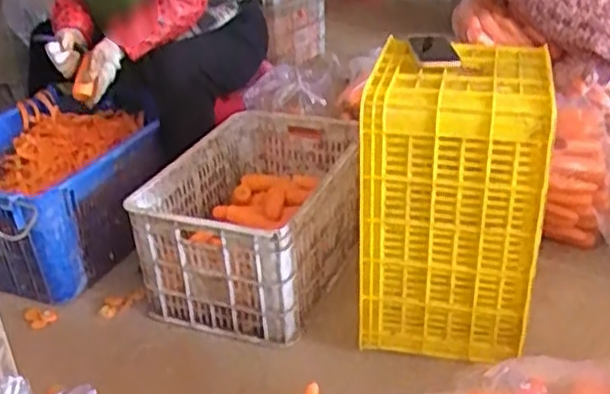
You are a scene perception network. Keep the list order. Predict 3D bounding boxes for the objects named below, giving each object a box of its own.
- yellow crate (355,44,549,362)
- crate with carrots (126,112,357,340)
[{"bbox_3d":[0.262,0.002,1.317,0.304,0.475,0.272,1,29,10],"label":"yellow crate"},{"bbox_3d":[-0.086,0.030,1.568,0.340,0.256,0.556,8,31,22],"label":"crate with carrots"}]

